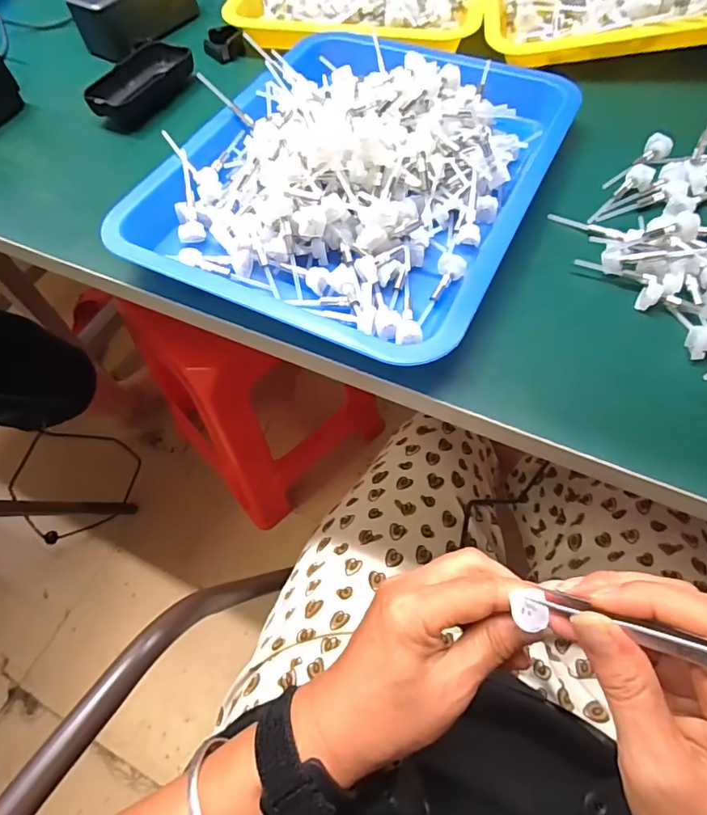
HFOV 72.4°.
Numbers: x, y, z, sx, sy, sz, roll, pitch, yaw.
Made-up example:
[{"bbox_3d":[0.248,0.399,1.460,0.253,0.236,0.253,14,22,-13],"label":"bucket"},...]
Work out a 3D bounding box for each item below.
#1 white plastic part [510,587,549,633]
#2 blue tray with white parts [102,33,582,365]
[{"bbox_3d":[0.085,0.097,0.231,0.015,0.005,0.019,-5,61,0],"label":"white plastic part"},{"bbox_3d":[0.002,-0.184,0.361,0.256,0.058,0.300,22,64,14],"label":"blue tray with white parts"}]

